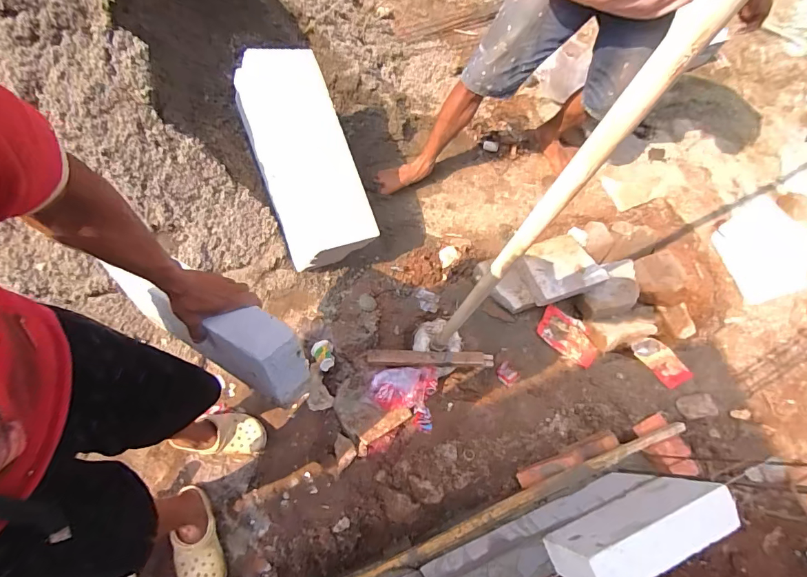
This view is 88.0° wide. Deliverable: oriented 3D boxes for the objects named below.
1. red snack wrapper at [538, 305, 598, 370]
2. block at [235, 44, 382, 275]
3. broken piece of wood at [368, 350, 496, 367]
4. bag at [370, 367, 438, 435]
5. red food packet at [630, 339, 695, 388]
[{"bbox_3d":[0.586,0.169,1.492,0.214,0.020,0.149,31,68,5],"label":"red snack wrapper"},{"bbox_3d":[-0.312,-0.405,1.323,0.274,0.145,0.653,-20,93,-10],"label":"block"},{"bbox_3d":[0.081,0.209,1.251,0.372,0.032,0.044,3,69,-6],"label":"broken piece of wood"},{"bbox_3d":[-0.001,0.329,1.273,0.204,0.120,0.182,10,68,-3],"label":"bag"},{"bbox_3d":[0.929,0.260,1.508,0.125,0.016,0.193,-21,49,-11],"label":"red food packet"}]

